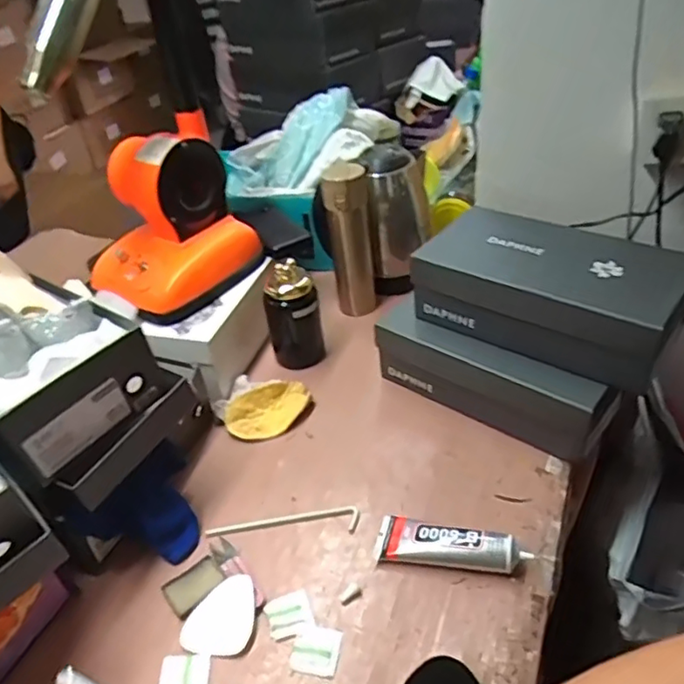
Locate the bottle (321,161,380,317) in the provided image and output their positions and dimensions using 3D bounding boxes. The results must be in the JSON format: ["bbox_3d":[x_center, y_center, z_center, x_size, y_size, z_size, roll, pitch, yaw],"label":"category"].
[{"bbox_3d":[0.013,-0.162,0.975,0.078,0.237,0.084,-4,38,4],"label":"bottle"}]

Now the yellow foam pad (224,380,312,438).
[{"bbox_3d":[-0.098,0.090,0.837,0.121,0.033,0.067,-25,42,-22],"label":"yellow foam pad"}]

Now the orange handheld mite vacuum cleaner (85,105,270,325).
[{"bbox_3d":[-0.251,-0.174,0.870,0.173,0.202,0.200,16,43,26],"label":"orange handheld mite vacuum cleaner"}]

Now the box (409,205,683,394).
[{"bbox_3d":[0.255,-0.066,0.754,0.294,0.097,0.161,24,47,33],"label":"box"}]

